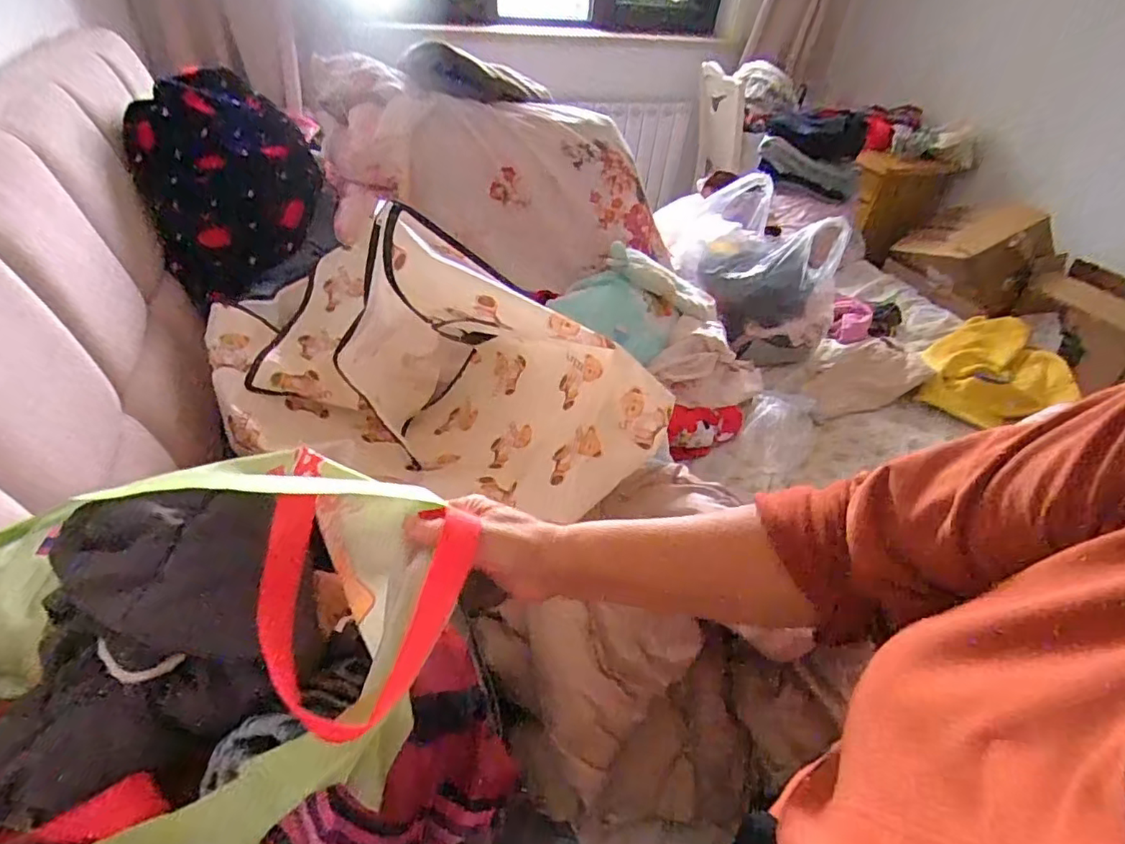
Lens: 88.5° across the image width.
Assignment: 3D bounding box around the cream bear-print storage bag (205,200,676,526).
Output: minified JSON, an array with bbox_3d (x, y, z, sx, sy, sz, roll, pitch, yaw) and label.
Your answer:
[{"bbox_3d":[-0.221,-0.099,0.824,0.718,0.389,0.359,12,40,25],"label":"cream bear-print storage bag"}]

